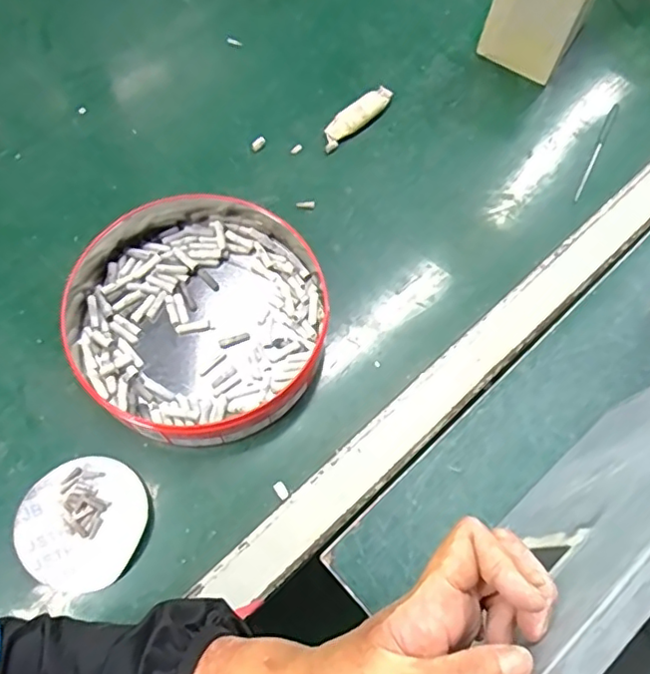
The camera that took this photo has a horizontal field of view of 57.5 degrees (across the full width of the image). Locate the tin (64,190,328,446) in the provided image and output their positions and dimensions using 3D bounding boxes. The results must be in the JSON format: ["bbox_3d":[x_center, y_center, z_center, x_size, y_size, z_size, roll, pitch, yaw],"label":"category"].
[{"bbox_3d":[-0.137,-0.032,0.622,0.267,0.055,0.276,1,69,-2],"label":"tin"}]

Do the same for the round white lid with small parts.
[{"bbox_3d":[-0.231,0.175,0.563,0.113,0.018,0.119,1,69,-2],"label":"round white lid with small parts"}]

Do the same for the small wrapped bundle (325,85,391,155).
[{"bbox_3d":[0.037,-0.273,0.736,0.104,0.022,0.030,-40,75,-15],"label":"small wrapped bundle"}]

